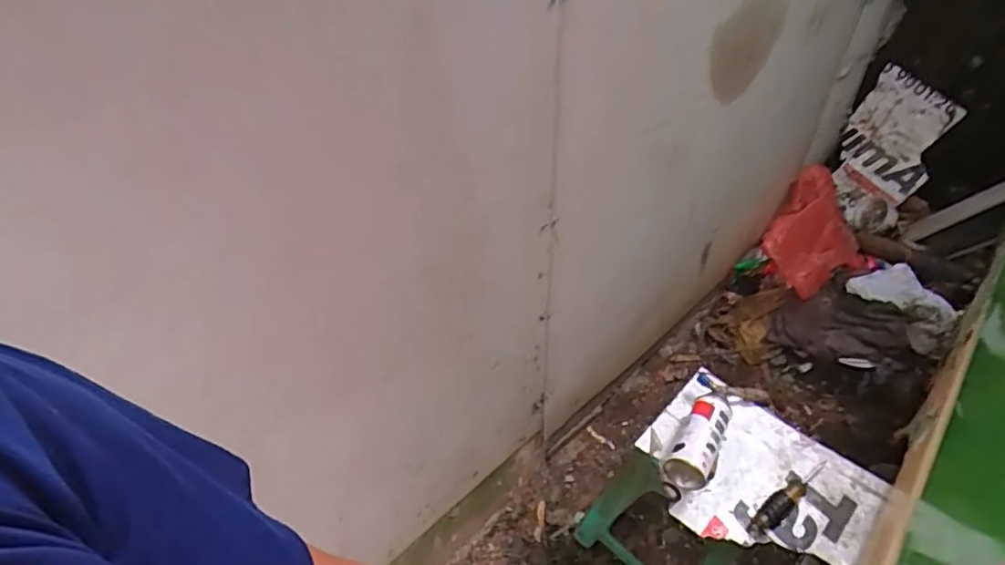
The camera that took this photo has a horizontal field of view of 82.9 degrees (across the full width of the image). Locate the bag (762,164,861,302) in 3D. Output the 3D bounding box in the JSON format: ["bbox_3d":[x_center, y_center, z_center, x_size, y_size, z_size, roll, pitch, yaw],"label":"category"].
[{"bbox_3d":[0.902,-0.137,1.628,0.248,0.286,0.241,27,49,27],"label":"bag"}]

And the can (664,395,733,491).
[{"bbox_3d":[0.336,0.273,0.970,0.069,0.084,0.171,24,47,25],"label":"can"}]

